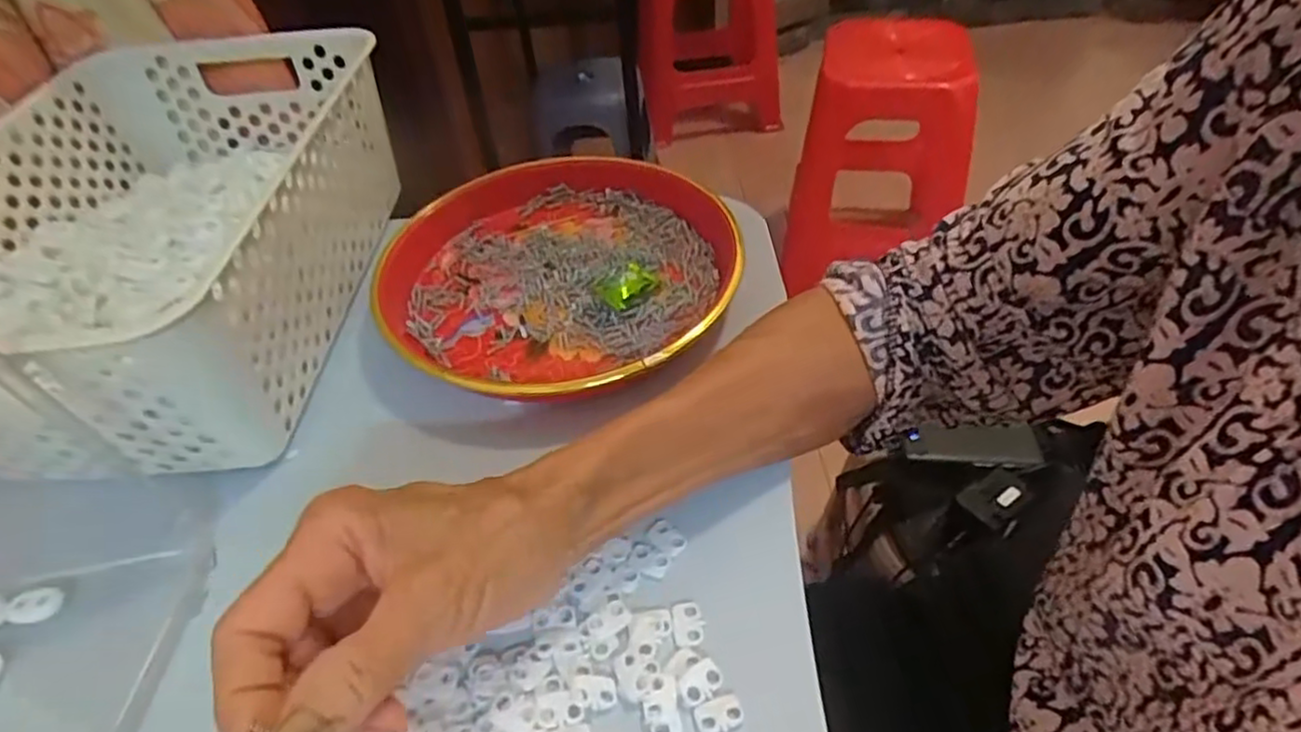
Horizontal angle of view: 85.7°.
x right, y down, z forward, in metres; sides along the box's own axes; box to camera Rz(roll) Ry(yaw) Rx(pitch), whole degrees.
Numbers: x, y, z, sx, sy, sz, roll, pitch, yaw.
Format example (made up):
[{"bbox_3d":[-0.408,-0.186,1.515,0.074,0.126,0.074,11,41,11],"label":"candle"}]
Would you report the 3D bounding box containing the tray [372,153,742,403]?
[{"bbox_3d":[-0.053,-0.060,0.435,0.212,0.032,0.212,-2,46,2],"label":"tray"}]

